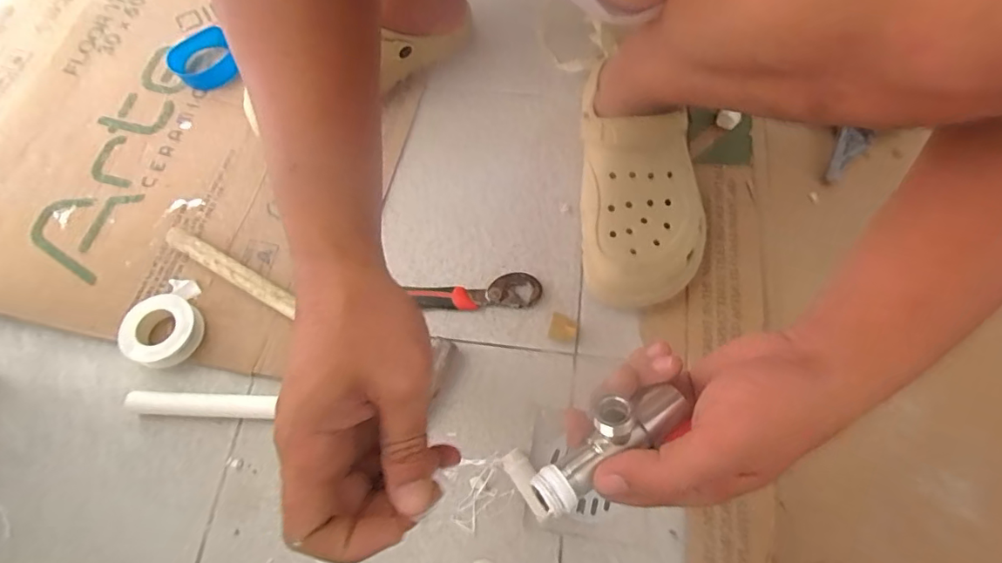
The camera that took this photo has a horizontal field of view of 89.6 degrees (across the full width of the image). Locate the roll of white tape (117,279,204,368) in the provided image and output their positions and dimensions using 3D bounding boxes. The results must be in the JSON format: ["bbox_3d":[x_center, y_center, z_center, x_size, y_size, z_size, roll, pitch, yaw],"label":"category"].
[{"bbox_3d":[-0.320,0.040,0.486,0.069,0.031,0.082,28,73,13],"label":"roll of white tape"}]

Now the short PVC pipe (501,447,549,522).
[{"bbox_3d":[0.023,0.172,0.429,0.021,0.022,0.059,-32,70,-9],"label":"short PVC pipe"}]

